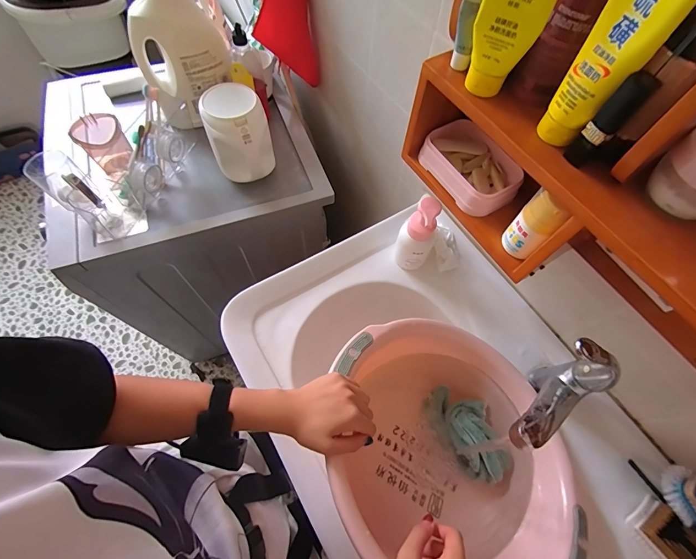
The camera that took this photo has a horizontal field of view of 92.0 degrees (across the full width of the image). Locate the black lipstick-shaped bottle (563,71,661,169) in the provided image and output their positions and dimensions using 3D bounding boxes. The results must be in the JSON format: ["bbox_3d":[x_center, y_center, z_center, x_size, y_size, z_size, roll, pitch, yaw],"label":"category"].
[{"bbox_3d":[0.217,-0.131,0.282,0.024,0.078,0.016,40,70,16],"label":"black lipstick-shaped bottle"}]

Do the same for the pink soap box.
[{"bbox_3d":[0.169,-0.155,0.459,0.093,0.033,0.136,-30,69,-15],"label":"pink soap box"}]

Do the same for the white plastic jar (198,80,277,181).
[{"bbox_3d":[-0.227,-0.300,0.699,0.123,0.140,0.131,-20,67,-11],"label":"white plastic jar"}]

